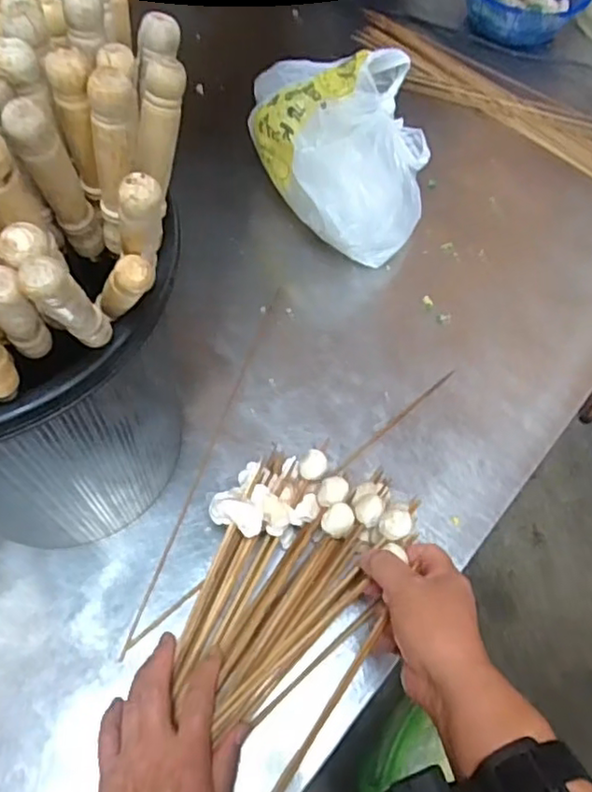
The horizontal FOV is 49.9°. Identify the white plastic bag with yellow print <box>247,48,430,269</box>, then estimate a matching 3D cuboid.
[{"bbox_3d":[0.048,-0.251,0.679,0.184,0.154,0.197,2,60,-3],"label":"white plastic bag with yellow print"}]

